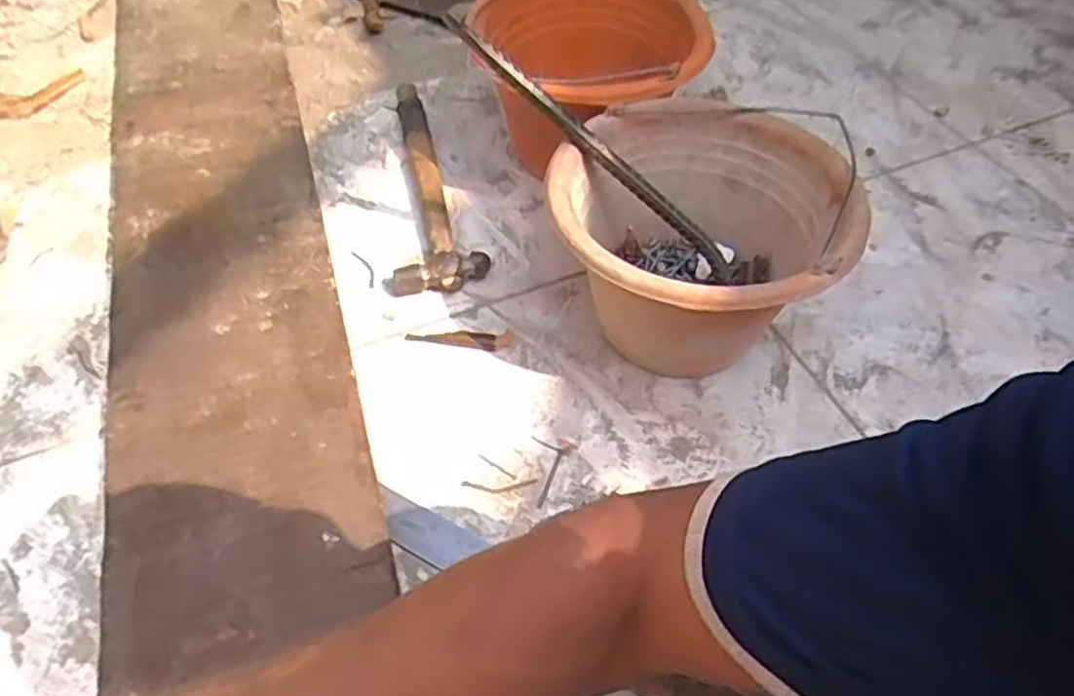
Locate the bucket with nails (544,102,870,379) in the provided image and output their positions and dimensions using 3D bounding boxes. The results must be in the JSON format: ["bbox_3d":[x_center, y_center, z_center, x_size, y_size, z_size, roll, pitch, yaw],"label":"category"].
[{"bbox_3d":[0.132,-0.076,0.663,0.240,0.171,0.227,1,51,-2],"label":"bucket with nails"}]

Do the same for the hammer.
[{"bbox_3d":[-0.127,-0.187,0.836,0.099,0.036,0.324,-7,52,-8],"label":"hammer"}]

